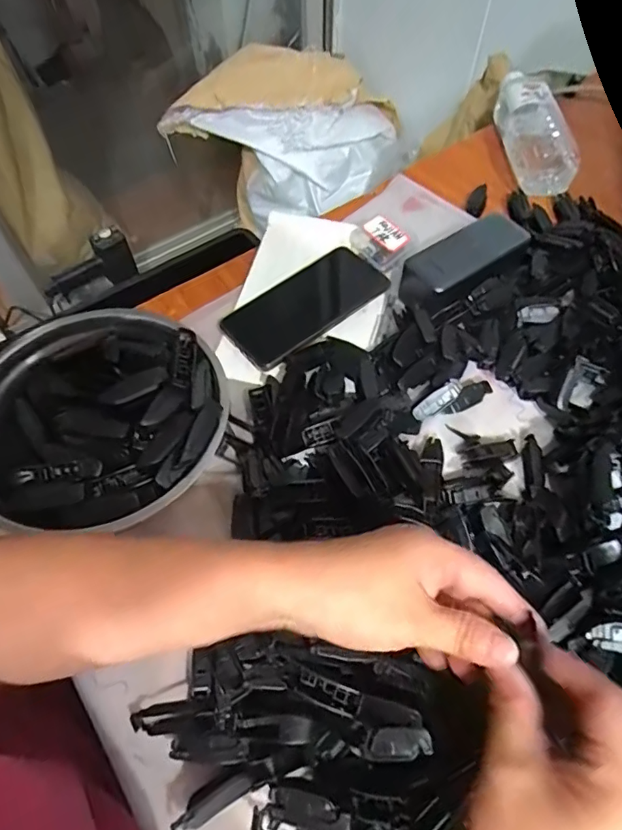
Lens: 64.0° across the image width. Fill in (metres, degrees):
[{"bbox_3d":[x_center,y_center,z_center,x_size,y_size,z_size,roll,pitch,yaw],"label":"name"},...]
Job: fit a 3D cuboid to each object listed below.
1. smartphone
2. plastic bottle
[{"bbox_3d":[-0.003,-0.111,0.510,0.165,0.012,0.084,-35,65,-18],"label":"smartphone"},{"bbox_3d":[0.278,-0.351,0.615,0.078,0.060,0.175,1,59,2],"label":"plastic bottle"}]

